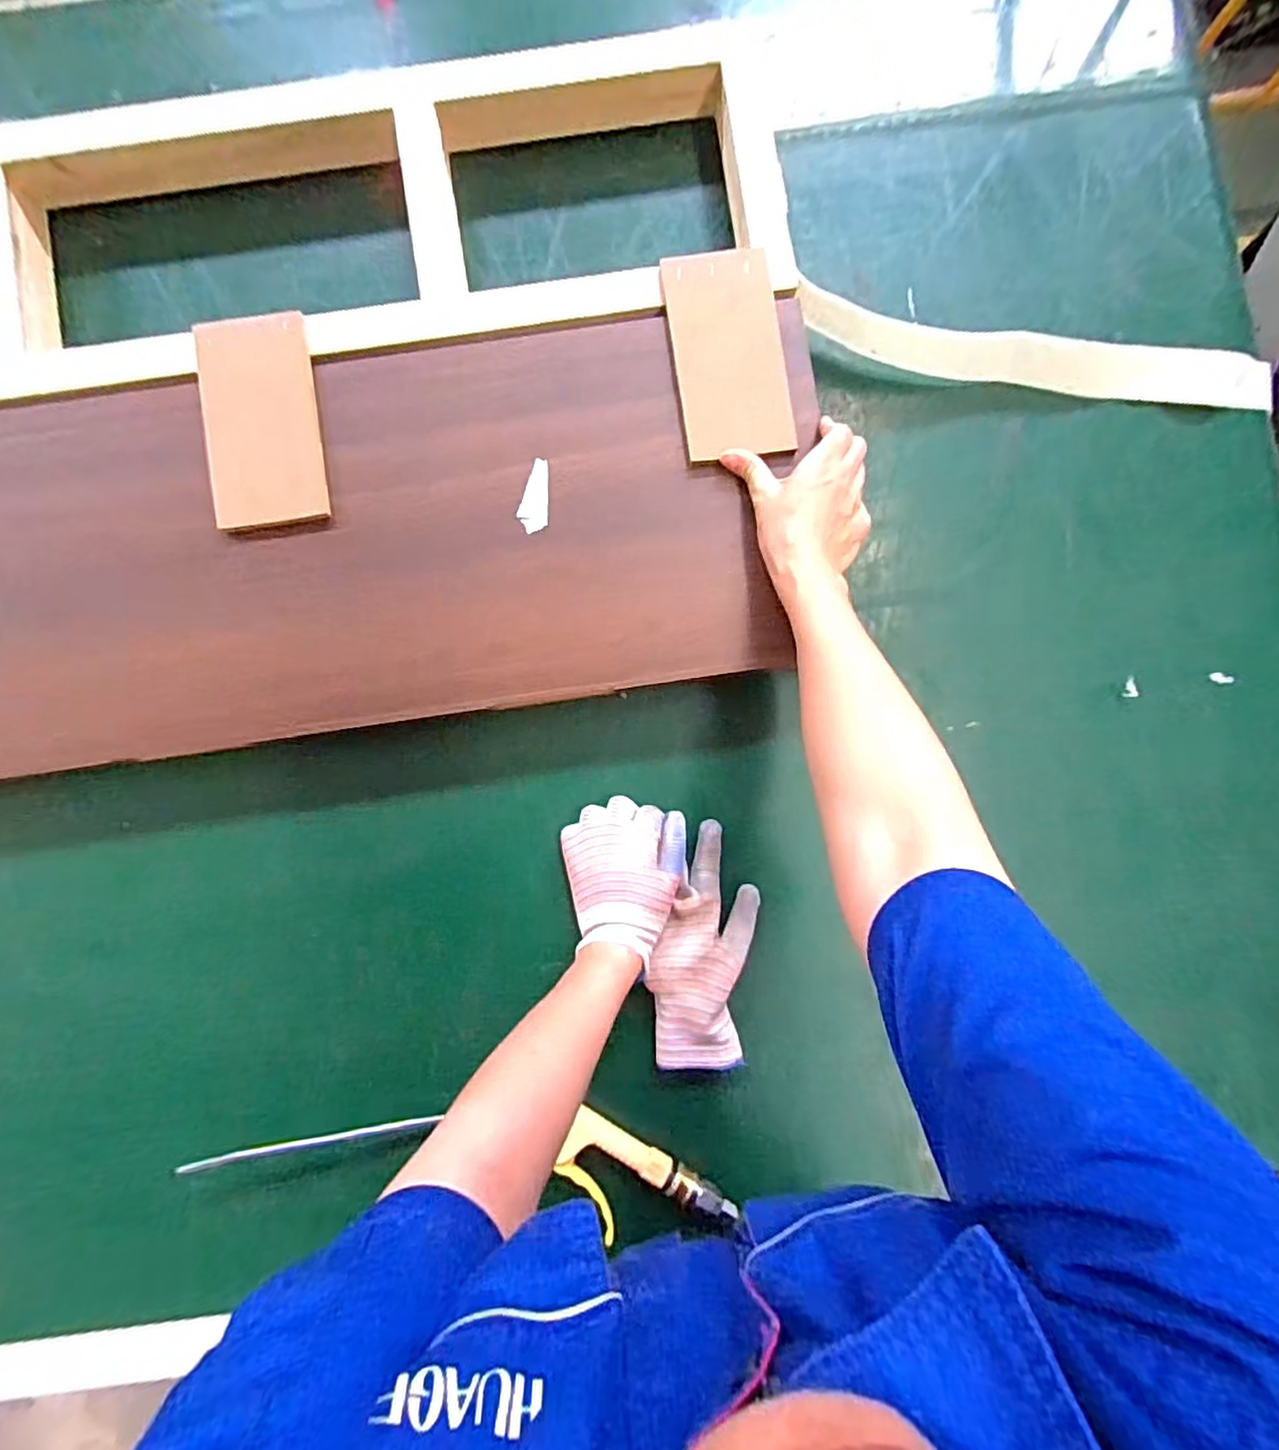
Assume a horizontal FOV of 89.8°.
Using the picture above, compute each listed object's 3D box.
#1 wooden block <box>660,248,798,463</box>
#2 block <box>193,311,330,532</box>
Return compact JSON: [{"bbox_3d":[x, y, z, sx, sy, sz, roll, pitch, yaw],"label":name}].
[{"bbox_3d":[0.070,-0.293,0.505,0.084,0.010,0.165,-9,88,-2],"label":"wooden block"},{"bbox_3d":[-0.294,-0.236,0.499,0.083,0.010,0.164,-8,87,0],"label":"block"}]

